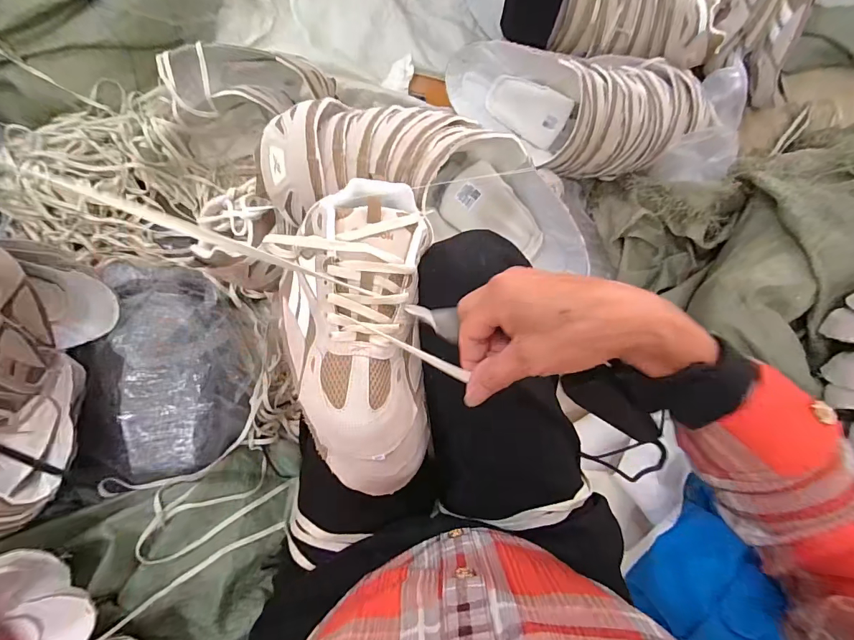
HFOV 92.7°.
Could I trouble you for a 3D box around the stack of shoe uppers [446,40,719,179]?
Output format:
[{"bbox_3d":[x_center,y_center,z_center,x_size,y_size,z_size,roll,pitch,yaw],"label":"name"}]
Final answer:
[{"bbox_3d":[0.280,-0.374,0.701,0.470,0.138,0.209,-1,84,-1],"label":"stack of shoe uppers"}]

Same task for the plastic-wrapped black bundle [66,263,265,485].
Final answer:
[{"bbox_3d":[-0.411,0.072,0.672,0.238,0.132,0.343,-5,84,-1],"label":"plastic-wrapped black bundle"}]

